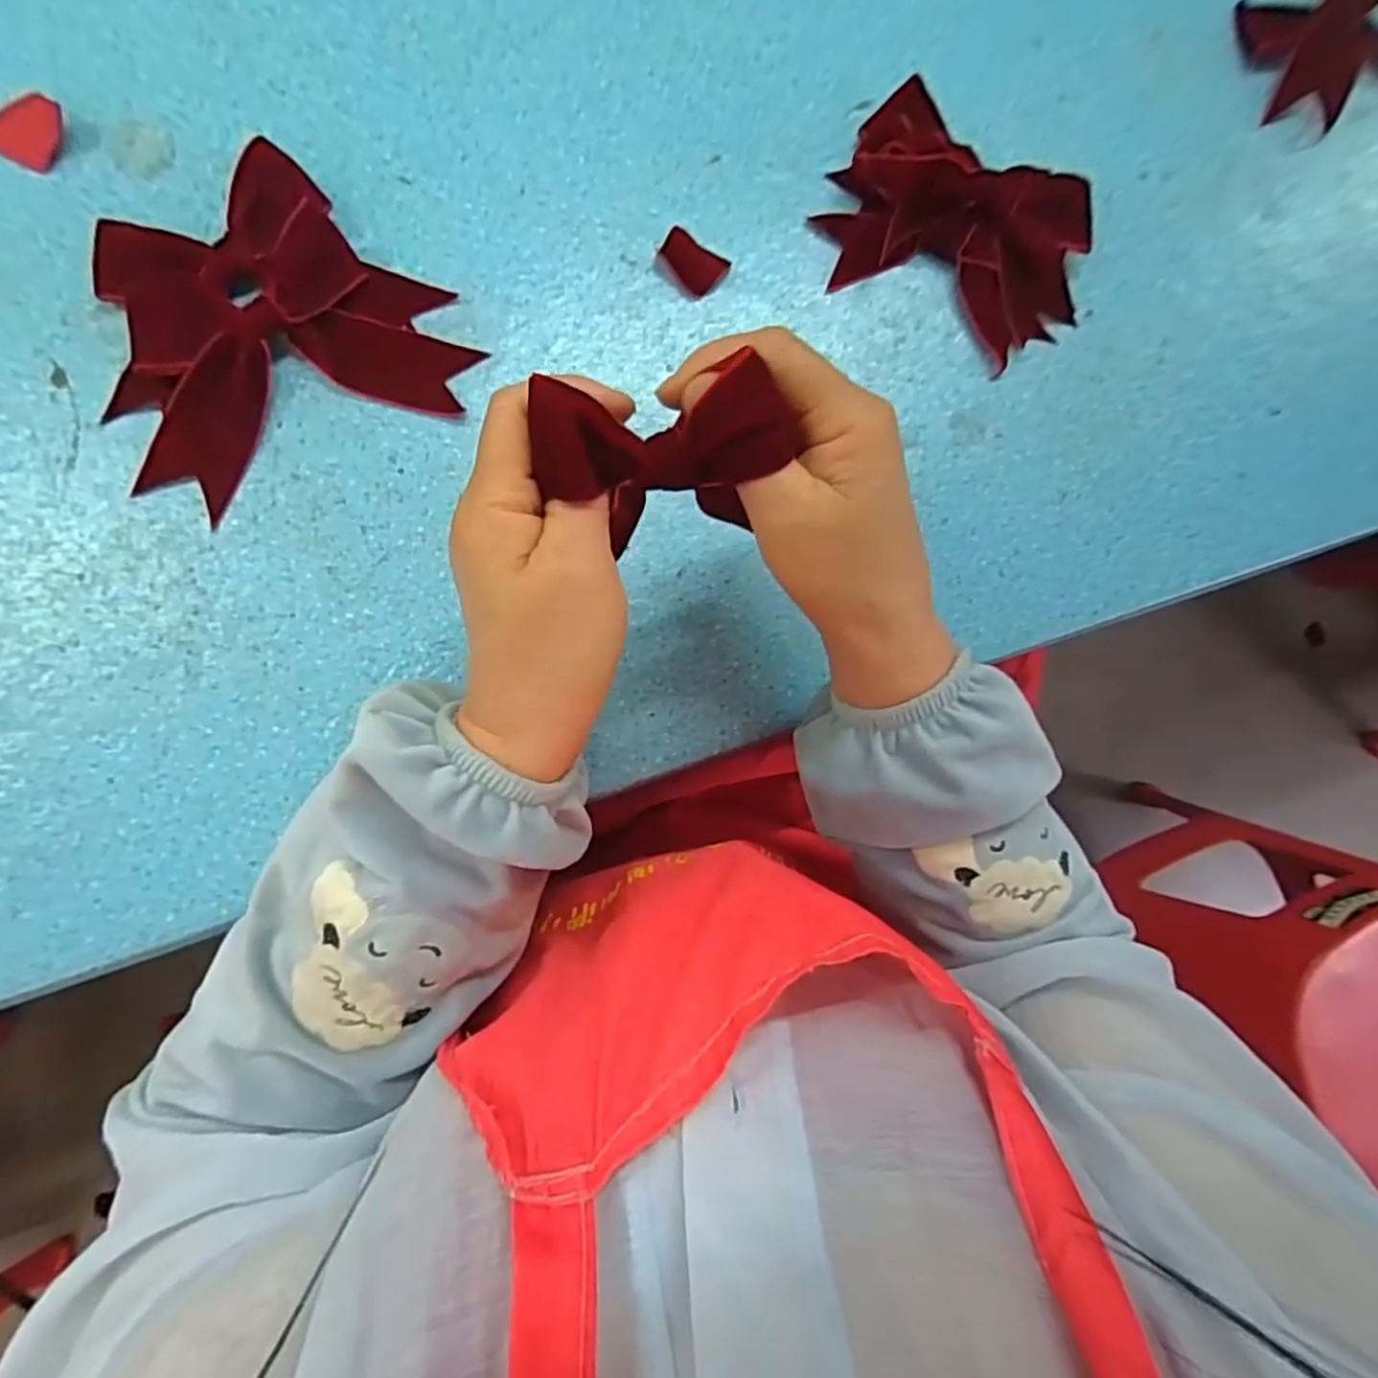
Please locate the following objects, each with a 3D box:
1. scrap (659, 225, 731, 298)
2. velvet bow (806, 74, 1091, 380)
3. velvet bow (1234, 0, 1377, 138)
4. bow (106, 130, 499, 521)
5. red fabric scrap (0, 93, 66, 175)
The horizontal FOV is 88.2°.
[{"bbox_3d":[0.001,-0.226,0.375,0.034,0.006,0.024,39,83,-4],"label":"scrap"},{"bbox_3d":[0.152,-0.250,0.380,0.145,0.038,0.107,27,84,-6],"label":"velvet bow"},{"bbox_3d":[0.391,-0.396,0.425,0.117,0.027,0.103,-19,90,-8],"label":"velvet bow"},{"bbox_3d":[-0.203,-0.170,0.338,0.157,0.021,0.132,-35,92,-8],"label":"bow"},{"bbox_3d":[-0.312,-0.265,0.338,0.031,0.004,0.034,30,84,-5],"label":"red fabric scrap"}]

